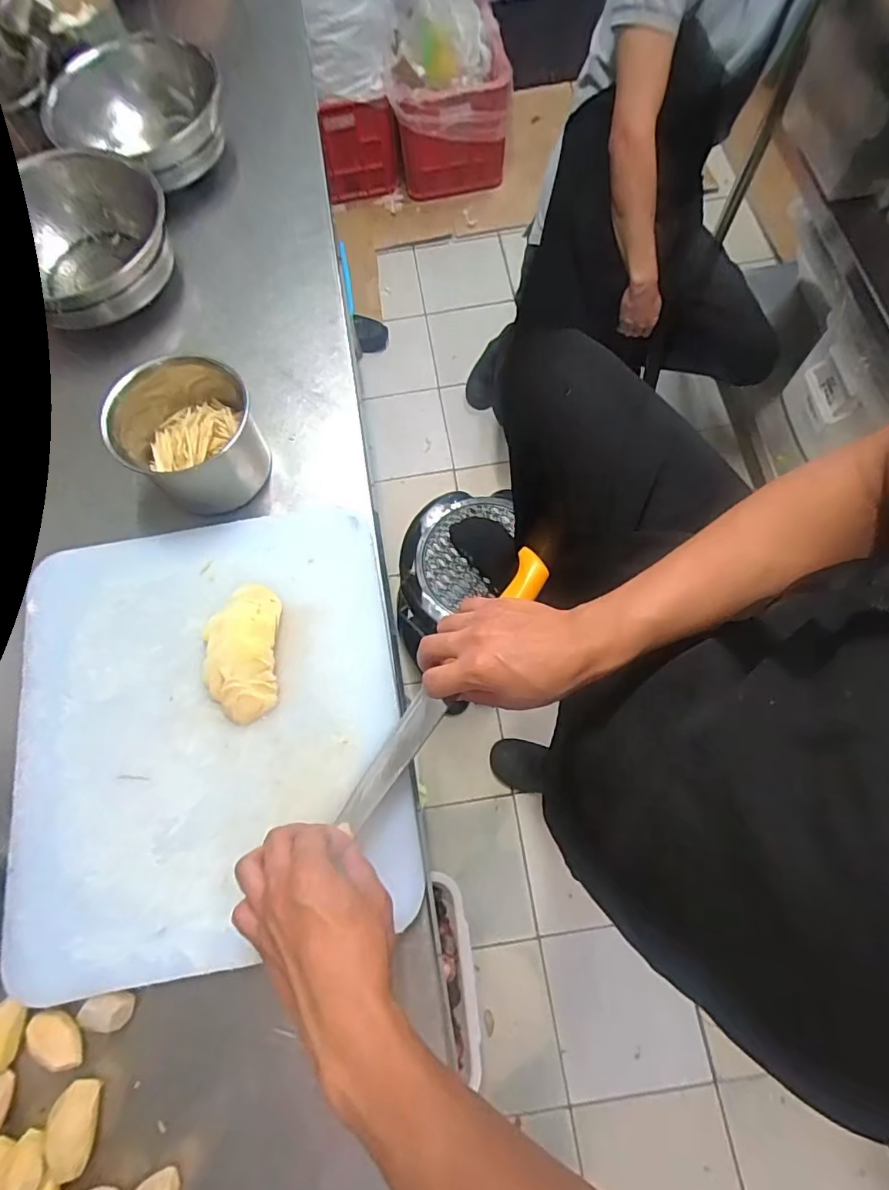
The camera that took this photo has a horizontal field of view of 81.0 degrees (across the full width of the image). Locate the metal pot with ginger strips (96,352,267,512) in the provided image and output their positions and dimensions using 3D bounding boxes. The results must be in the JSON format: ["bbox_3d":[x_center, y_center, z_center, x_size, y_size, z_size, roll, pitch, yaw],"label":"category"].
[{"bbox_3d":[-0.264,-0.171,0.530,0.126,0.115,0.139,-34,73,-9],"label":"metal pot with ginger strips"}]

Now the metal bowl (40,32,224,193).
[{"bbox_3d":[-0.389,-0.623,0.665,0.186,0.081,0.186,-1,71,2],"label":"metal bowl"}]

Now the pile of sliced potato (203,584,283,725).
[{"bbox_3d":[-0.189,0.053,0.484,0.069,0.022,0.124,-2,70,-2],"label":"pile of sliced potato"}]

